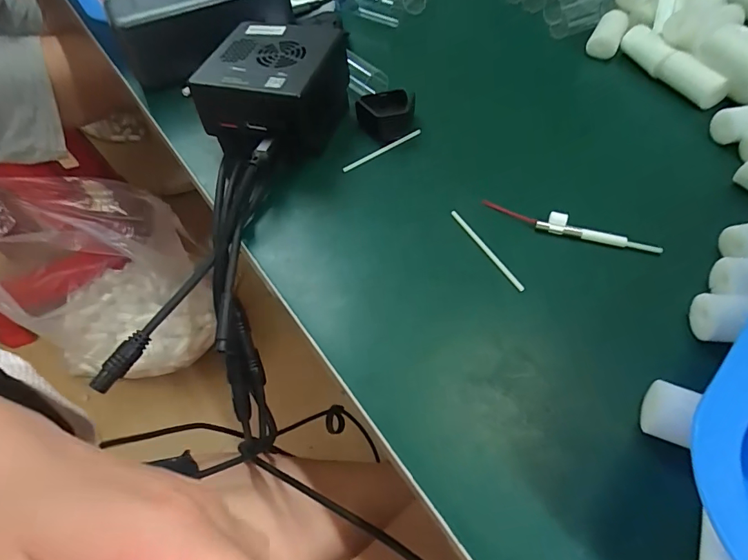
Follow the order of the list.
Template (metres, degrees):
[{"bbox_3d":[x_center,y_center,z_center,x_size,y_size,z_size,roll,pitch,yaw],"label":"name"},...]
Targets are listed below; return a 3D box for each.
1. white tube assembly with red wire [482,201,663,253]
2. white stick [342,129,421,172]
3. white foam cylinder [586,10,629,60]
[{"bbox_3d":[0.102,-0.028,0.231,0.090,0.009,0.009,18,58,16],"label":"white tube assembly with red wire"},{"bbox_3d":[0.006,-0.083,0.279,0.060,0.004,0.004,-31,59,-17],"label":"white stick"},{"bbox_3d":[0.176,-0.184,0.327,0.020,0.019,0.037,25,60,20],"label":"white foam cylinder"}]

